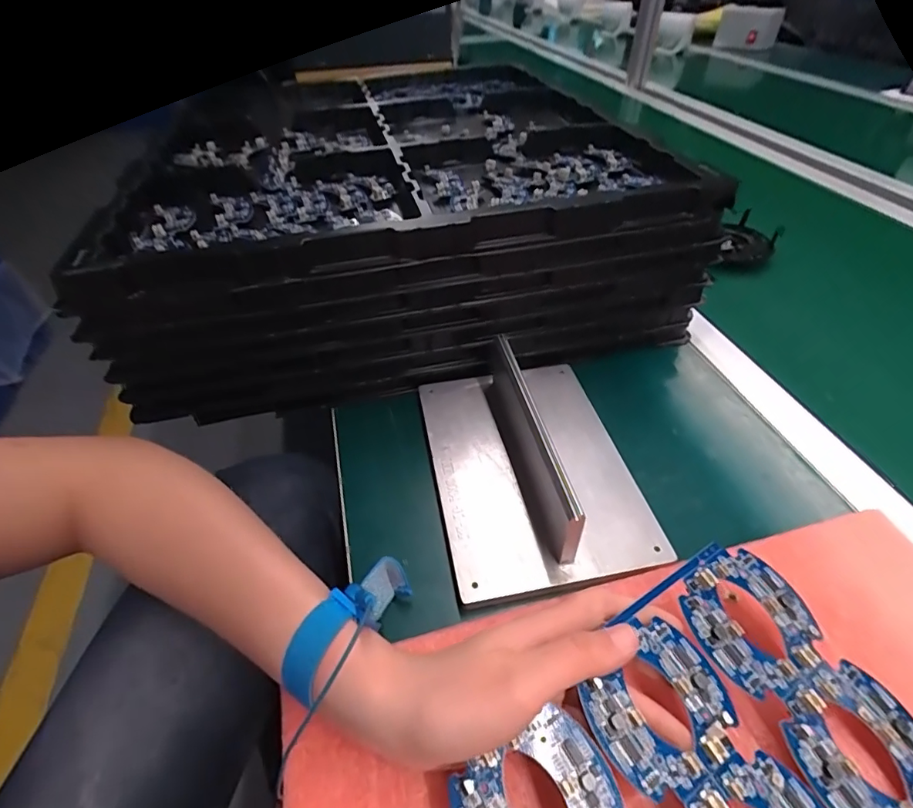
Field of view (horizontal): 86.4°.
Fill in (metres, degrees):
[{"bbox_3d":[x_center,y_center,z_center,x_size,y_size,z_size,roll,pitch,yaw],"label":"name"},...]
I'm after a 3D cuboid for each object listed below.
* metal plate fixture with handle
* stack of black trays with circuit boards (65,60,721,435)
[{"bbox_3d":[0.054,0.022,0.361,0.144,0.063,0.215,-8,44,-8],"label":"metal plate fixture with handle"},{"bbox_3d":[-0.068,-0.189,0.518,0.499,0.149,0.375,-12,45,-11],"label":"stack of black trays with circuit boards"}]

